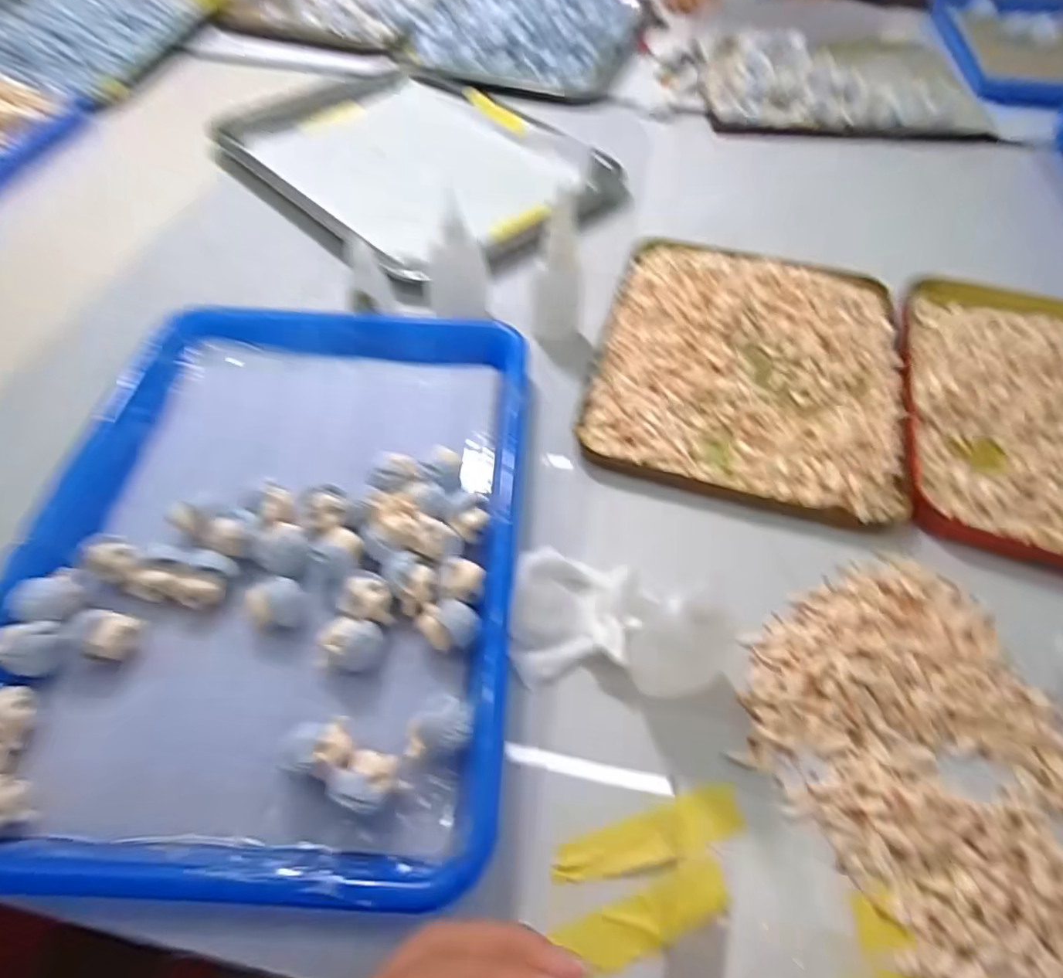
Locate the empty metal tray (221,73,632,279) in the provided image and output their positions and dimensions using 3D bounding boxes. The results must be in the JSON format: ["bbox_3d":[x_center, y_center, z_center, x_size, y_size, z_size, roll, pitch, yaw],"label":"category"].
[{"bbox_3d":[-0.117,-0.328,0.581,0.268,0.021,0.363,-38,63,-25],"label":"empty metal tray"}]

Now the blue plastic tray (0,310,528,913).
[{"bbox_3d":[-0.130,0.011,0.324,0.242,0.025,0.348,2,54,0],"label":"blue plastic tray"}]

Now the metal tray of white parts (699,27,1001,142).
[{"bbox_3d":[0.355,-0.482,0.690,0.296,0.030,0.261,11,54,7],"label":"metal tray of white parts"}]

